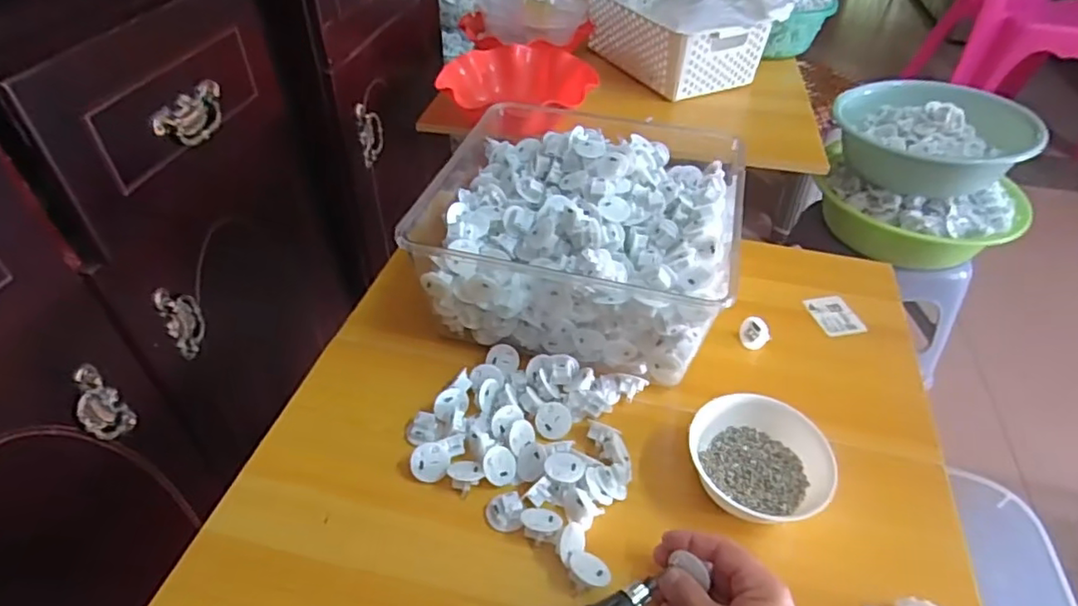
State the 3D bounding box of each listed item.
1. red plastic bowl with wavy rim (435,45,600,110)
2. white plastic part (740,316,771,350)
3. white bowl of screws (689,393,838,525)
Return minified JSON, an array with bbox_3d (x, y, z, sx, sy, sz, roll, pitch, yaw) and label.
[{"bbox_3d":[-0.032,-0.317,0.922,0.230,0.064,0.190,5,43,3],"label":"red plastic bowl with wavy rim"},{"bbox_3d":[0.236,0.033,0.666,0.019,0.031,0.034,11,49,-57],"label":"white plastic part"},{"bbox_3d":[0.185,0.135,0.522,0.106,0.051,0.110,1,43,-1],"label":"white bowl of screws"}]

